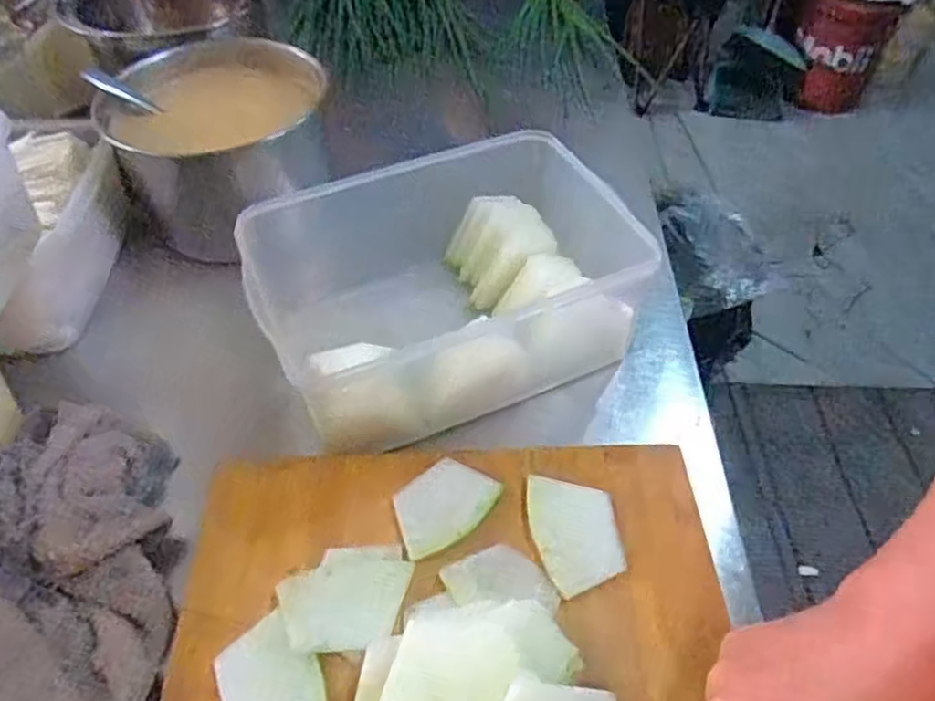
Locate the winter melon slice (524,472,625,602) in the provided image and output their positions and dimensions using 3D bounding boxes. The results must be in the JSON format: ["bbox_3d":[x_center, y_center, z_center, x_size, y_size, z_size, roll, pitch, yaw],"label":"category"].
[{"bbox_3d":[0.067,0.111,0.438,0.053,0.006,0.074,-3,48,-3],"label":"winter melon slice"}]

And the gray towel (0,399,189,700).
[{"bbox_3d":[-0.246,0.120,0.429,0.131,0.047,0.217,-4,48,-4],"label":"gray towel"}]

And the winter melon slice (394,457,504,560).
[{"bbox_3d":[-0.016,0.097,0.455,0.068,0.008,0.049,-33,56,-26],"label":"winter melon slice"}]

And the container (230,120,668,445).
[{"bbox_3d":[-0.010,-0.047,0.551,0.289,0.099,0.188,-19,51,-16],"label":"container"}]

